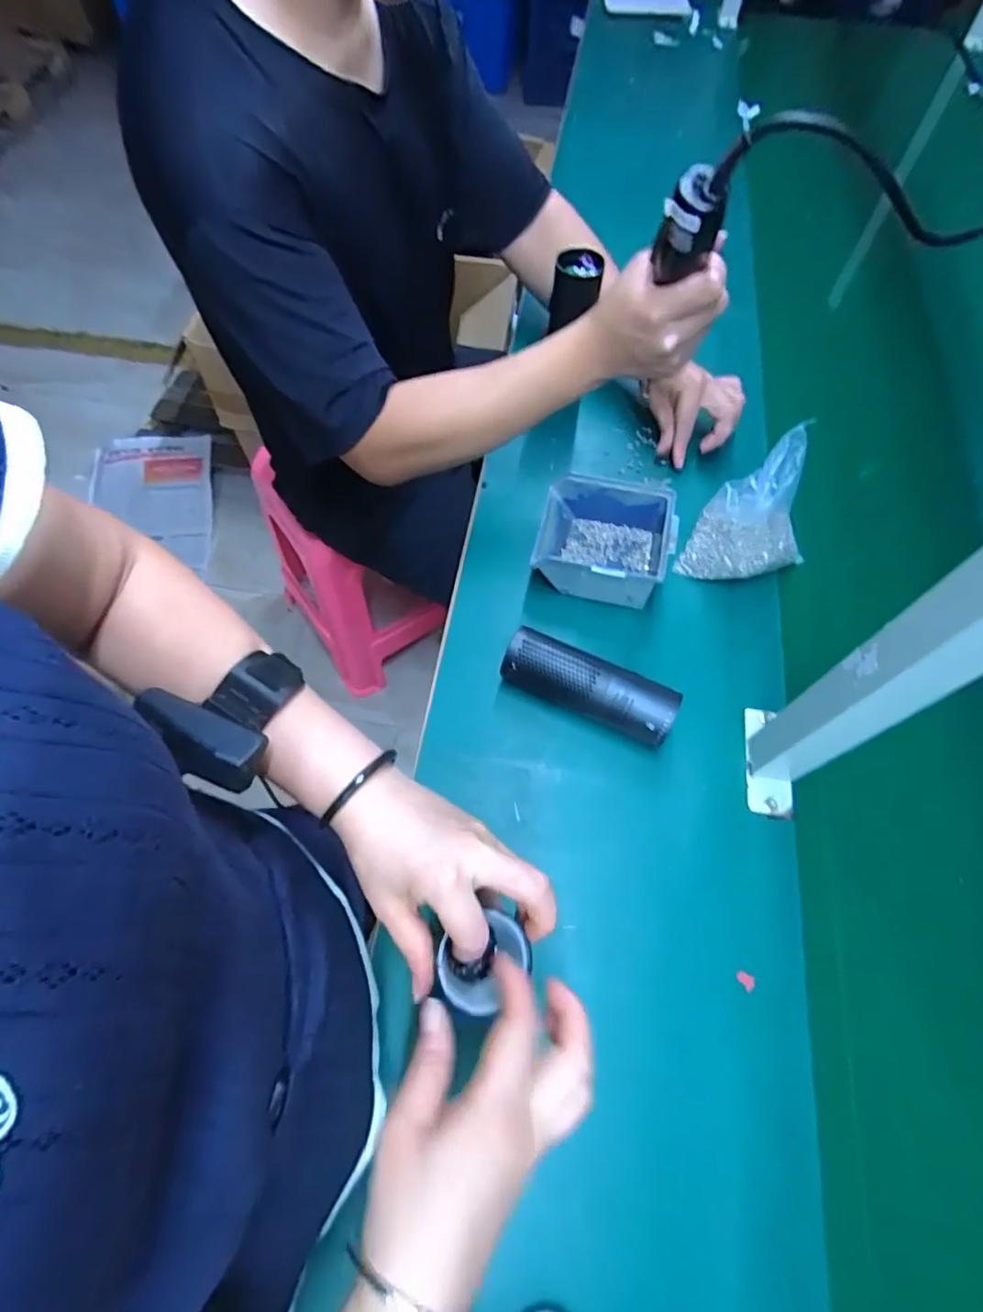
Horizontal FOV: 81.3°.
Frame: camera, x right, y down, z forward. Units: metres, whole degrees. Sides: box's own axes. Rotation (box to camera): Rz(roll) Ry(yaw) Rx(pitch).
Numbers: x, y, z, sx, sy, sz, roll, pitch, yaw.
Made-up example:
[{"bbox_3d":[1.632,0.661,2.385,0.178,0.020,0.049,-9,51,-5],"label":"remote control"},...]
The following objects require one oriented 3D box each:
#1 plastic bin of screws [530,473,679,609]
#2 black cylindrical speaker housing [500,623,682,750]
[{"bbox_3d":[0.118,-0.120,0.610,0.135,0.063,0.121,11,63,5],"label":"plastic bin of screws"},{"bbox_3d":[0.089,0.030,0.533,0.160,0.043,0.051,23,65,10],"label":"black cylindrical speaker housing"}]

